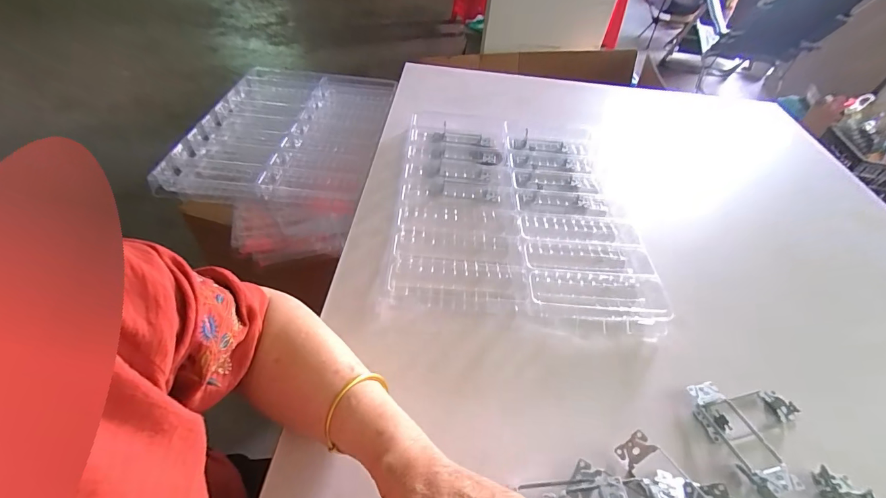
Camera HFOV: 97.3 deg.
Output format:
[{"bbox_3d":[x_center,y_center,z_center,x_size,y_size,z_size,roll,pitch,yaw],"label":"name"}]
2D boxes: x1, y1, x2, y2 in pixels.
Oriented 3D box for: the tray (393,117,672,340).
[{"bbox_3d":[0.109,-0.073,0.597,0.337,0.033,0.427,3,46,-2],"label":"tray"}]

